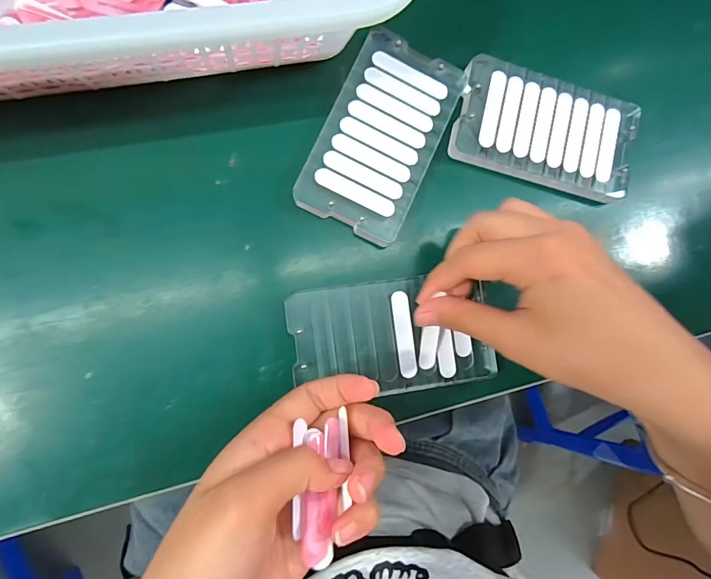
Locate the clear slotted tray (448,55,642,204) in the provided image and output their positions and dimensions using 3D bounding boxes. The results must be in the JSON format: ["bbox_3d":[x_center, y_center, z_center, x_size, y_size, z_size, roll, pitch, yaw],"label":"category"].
[{"bbox_3d":[0.127,-0.104,0.272,0.123,0.016,0.070,13,87,-9],"label":"clear slotted tray"}]

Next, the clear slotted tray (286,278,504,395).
[{"bbox_3d":[0.024,0.028,0.243,0.121,0.011,0.066,-6,91,-10],"label":"clear slotted tray"}]

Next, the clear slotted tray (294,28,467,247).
[{"bbox_3d":[0.016,-0.095,0.254,0.067,0.011,0.122,25,85,-9],"label":"clear slotted tray"}]

